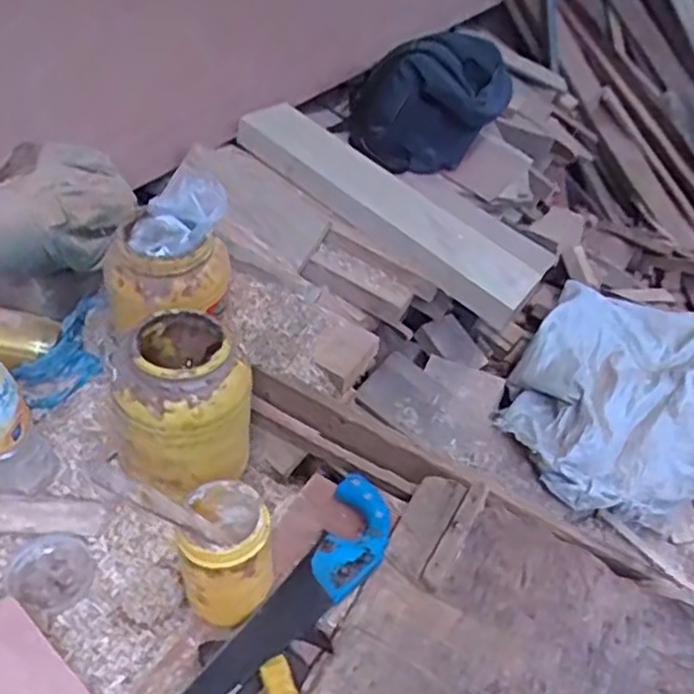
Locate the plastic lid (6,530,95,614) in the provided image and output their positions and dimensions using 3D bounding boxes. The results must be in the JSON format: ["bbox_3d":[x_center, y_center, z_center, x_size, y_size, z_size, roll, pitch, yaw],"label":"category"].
[{"bbox_3d":[-0.329,0.250,0.801,0.090,0.019,0.086,0,41,0],"label":"plastic lid"}]

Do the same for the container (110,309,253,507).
[{"bbox_3d":[-0.180,0.060,0.831,0.138,0.175,0.154,-4,41,-4],"label":"container"}]

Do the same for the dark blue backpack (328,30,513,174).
[{"bbox_3d":[0.144,-0.452,1.339,0.316,0.287,0.139,5,42,6],"label":"dark blue backpack"}]

